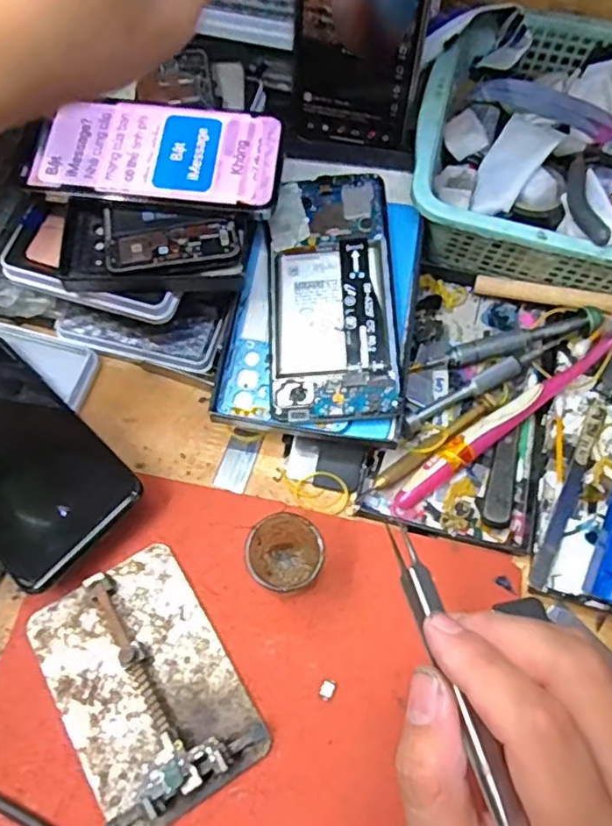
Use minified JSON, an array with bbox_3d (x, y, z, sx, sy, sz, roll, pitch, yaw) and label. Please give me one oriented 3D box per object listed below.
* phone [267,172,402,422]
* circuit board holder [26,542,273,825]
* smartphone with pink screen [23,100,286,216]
[{"bbox_3d":[0.014,-0.070,0.351,0.068,0.006,0.152,-4,72,7],"label":"phone"},{"bbox_3d":[-0.079,0.131,0.299,0.079,0.018,0.116,-29,69,-14],"label":"circuit board holder"},{"bbox_3d":[-0.081,-0.146,0.343,0.134,0.006,0.066,4,71,-1],"label":"smartphone with pink screen"}]

